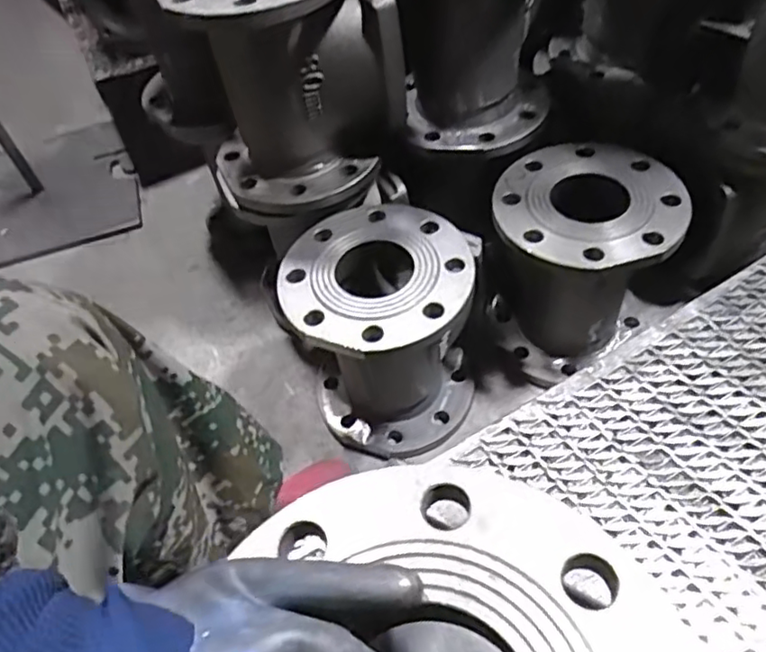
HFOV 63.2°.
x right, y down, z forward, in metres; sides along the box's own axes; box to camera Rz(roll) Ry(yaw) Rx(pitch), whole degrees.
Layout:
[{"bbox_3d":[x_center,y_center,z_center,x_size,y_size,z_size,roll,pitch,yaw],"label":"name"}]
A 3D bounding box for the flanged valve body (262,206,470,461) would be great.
[{"bbox_3d":[0.001,0.009,0.687,0.186,0.223,0.174,-3,52,4],"label":"flanged valve body"}]

